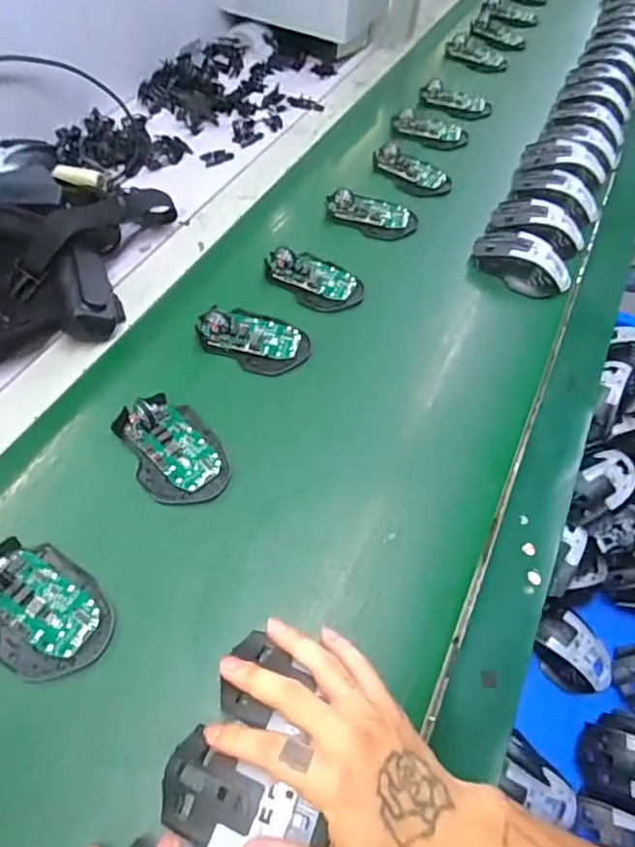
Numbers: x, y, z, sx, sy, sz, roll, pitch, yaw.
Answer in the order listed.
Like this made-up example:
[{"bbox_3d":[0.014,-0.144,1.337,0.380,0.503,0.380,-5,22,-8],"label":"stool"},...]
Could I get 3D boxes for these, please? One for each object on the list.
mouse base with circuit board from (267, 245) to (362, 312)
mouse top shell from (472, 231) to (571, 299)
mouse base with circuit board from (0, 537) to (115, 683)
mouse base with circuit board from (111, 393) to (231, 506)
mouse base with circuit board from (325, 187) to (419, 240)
[{"bbox_3d":[-0.003,-0.164,0.607,0.107,0.022,0.068,31,59,15],"label":"mouse base with circuit board"},{"bbox_3d":[0.238,-0.188,0.635,0.113,0.034,0.060,34,60,17],"label":"mouse top shell"},{"bbox_3d":[-0.202,0.131,0.394,0.113,0.027,0.073,34,60,17],"label":"mouse base with circuit board"},{"bbox_3d":[-0.125,0.021,0.473,0.071,0.025,0.108,-30,64,-22],"label":"mouse base with circuit board"},{"bbox_3d":[0.068,-0.265,0.680,0.113,0.026,0.054,14,56,5],"label":"mouse base with circuit board"}]

